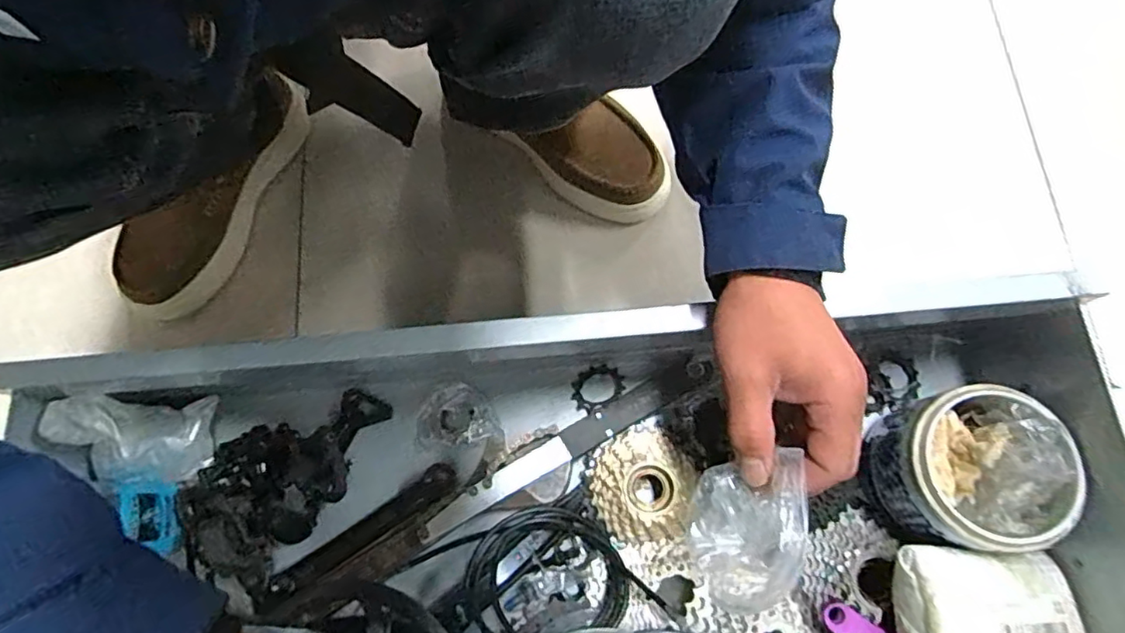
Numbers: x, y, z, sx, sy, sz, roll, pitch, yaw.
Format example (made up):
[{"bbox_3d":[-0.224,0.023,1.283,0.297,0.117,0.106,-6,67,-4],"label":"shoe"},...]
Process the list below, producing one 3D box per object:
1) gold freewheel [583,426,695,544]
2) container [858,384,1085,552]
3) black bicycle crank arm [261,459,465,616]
[{"bbox_3d":[0.066,0.138,0.503,0.087,0.031,0.088,-32,75,-8],"label":"gold freewheel"},{"bbox_3d":[0.298,0.114,0.462,0.102,0.115,0.106,0,73,1],"label":"container"},{"bbox_3d":[-0.169,0.182,0.515,0.173,0.030,0.028,-35,75,-8],"label":"black bicycle crank arm"}]

